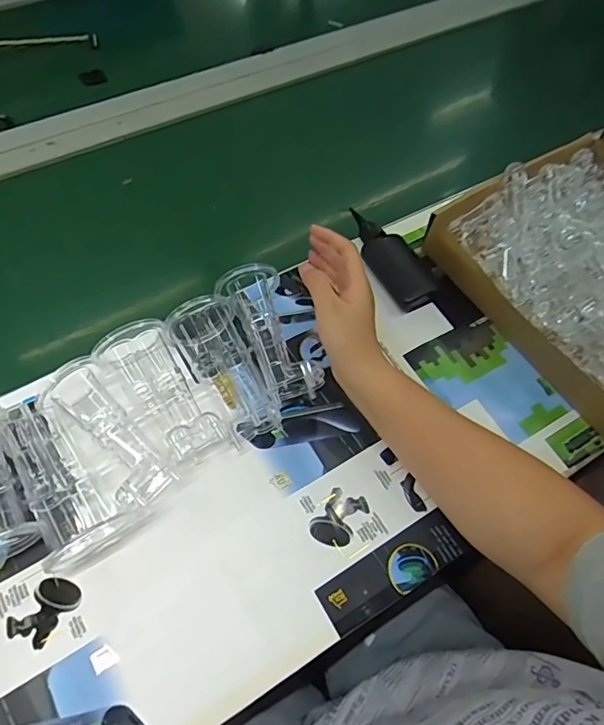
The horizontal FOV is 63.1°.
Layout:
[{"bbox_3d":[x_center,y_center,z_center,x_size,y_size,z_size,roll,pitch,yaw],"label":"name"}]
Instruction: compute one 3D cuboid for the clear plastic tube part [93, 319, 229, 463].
[{"bbox_3d":[-0.127,0.026,0.452,0.060,0.050,0.136,-34,68,-21],"label":"clear plastic tube part"}]

